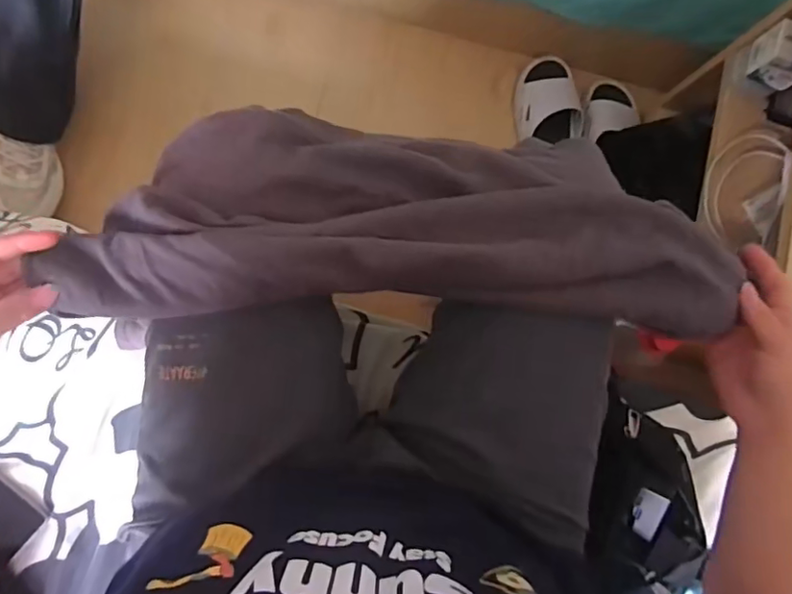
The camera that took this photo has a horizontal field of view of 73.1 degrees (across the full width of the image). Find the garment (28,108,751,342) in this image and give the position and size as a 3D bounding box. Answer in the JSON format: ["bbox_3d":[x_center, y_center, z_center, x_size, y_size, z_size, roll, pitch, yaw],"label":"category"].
[{"bbox_3d":[0.013,-0.063,0.428,0.502,0.081,0.166,2,86,-6],"label":"garment"}]

